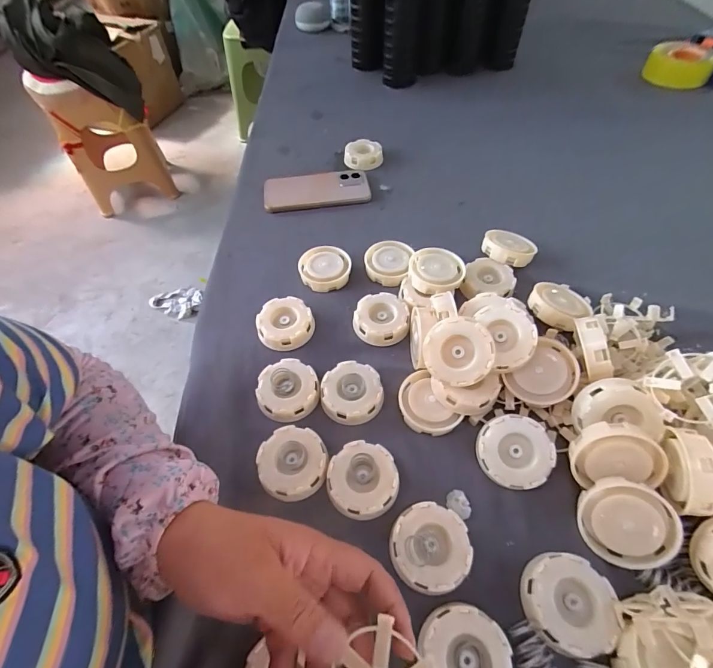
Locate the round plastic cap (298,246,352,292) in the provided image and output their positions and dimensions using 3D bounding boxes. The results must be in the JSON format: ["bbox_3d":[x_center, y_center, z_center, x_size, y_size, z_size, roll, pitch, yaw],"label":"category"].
[{"bbox_3d":[-0.041,-0.086,0.500,0.066,0.026,0.062,-1,54,2],"label":"round plastic cap"}]

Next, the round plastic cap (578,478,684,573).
[{"bbox_3d":[0.218,0.152,0.303,0.067,0.012,0.066,2,95,27],"label":"round plastic cap"}]

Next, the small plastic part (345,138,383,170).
[{"bbox_3d":[0.013,-0.314,0.659,0.066,0.023,0.058,9,55,9],"label":"small plastic part"}]

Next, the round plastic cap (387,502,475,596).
[{"bbox_3d":[0.062,0.179,0.316,0.064,0.025,0.064,-1,54,2],"label":"round plastic cap"}]

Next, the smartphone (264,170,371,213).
[{"bbox_3d":[-0.063,-0.232,0.603,0.164,0.010,0.079,-6,61,-5],"label":"smartphone"}]

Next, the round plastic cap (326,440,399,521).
[{"bbox_3d":[0.006,0.136,0.351,0.063,0.021,0.063,-1,54,2],"label":"round plastic cap"}]

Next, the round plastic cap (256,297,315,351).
[{"bbox_3d":[-0.085,-0.011,0.449,0.065,0.022,0.061,-1,54,2],"label":"round plastic cap"}]

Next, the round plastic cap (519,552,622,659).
[{"bbox_3d":[0.164,0.210,0.294,0.066,0.019,0.062,-1,54,2],"label":"round plastic cap"}]

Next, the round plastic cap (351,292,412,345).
[{"bbox_3d":[0.031,-0.020,0.450,0.063,0.020,0.066,10,55,10],"label":"round plastic cap"}]

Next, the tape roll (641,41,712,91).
[{"bbox_3d":[0.704,-0.593,0.823,0.114,0.046,0.111,-1,54,2],"label":"tape roll"}]

